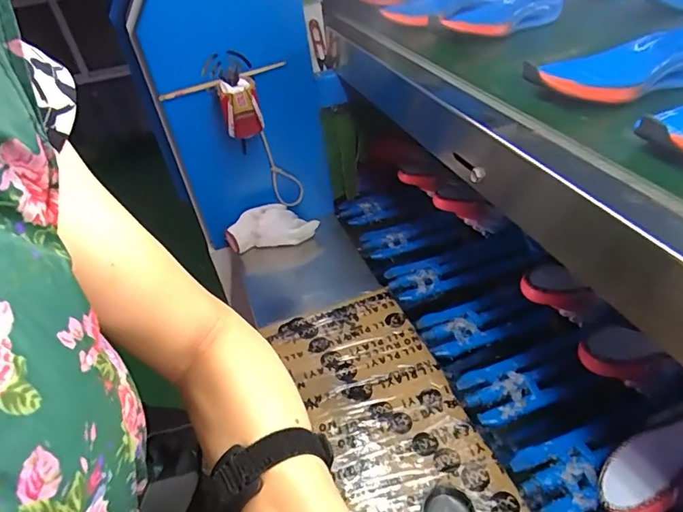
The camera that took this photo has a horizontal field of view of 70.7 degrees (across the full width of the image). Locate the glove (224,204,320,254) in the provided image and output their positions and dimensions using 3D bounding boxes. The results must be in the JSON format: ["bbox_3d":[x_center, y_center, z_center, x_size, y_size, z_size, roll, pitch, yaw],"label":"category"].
[{"bbox_3d":[-0.144,-0.062,1.000,0.187,0.078,0.061,-10,37,-3],"label":"glove"}]

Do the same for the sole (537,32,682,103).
[{"bbox_3d":[0.310,-0.204,0.518,0.203,0.045,0.080,-20,39,-16],"label":"sole"}]

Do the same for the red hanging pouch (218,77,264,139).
[{"bbox_3d":[-0.175,-0.257,0.843,0.065,0.086,0.044,-15,38,-10],"label":"red hanging pouch"}]

